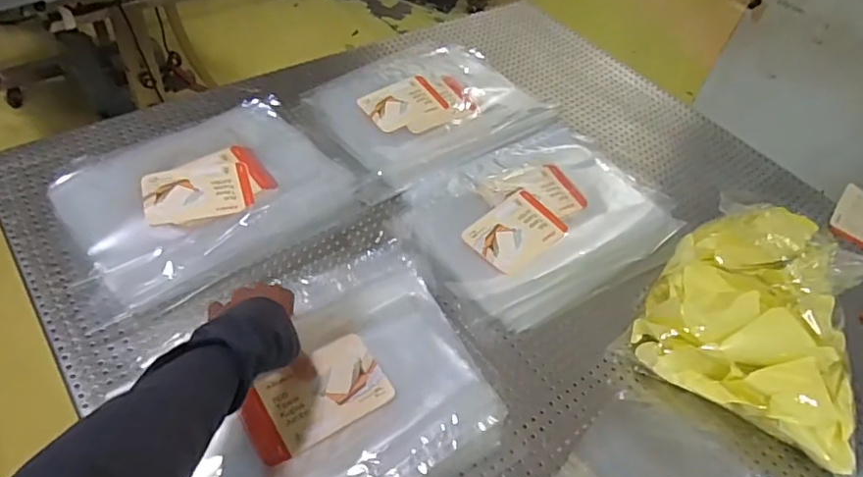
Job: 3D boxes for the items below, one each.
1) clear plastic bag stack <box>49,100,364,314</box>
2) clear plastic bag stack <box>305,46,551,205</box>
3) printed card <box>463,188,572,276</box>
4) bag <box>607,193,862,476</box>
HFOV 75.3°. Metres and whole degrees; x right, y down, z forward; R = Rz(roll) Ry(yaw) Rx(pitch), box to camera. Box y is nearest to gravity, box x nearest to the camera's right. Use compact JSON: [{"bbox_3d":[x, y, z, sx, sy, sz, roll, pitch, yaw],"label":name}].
[{"bbox_3d":[-0.296,-0.080,0.731,0.329,0.049,0.288,-34,62,-31],"label":"clear plastic bag stack"},{"bbox_3d":[-0.012,-0.212,0.896,0.342,0.035,0.291,-27,59,-28],"label":"clear plastic bag stack"},{"bbox_3d":[0.108,-0.009,0.721,0.126,0.005,0.084,-37,71,-28],"label":"printed card"},{"bbox_3d":[0.398,0.068,0.674,0.249,0.082,0.294,22,50,9],"label":"bag"}]

